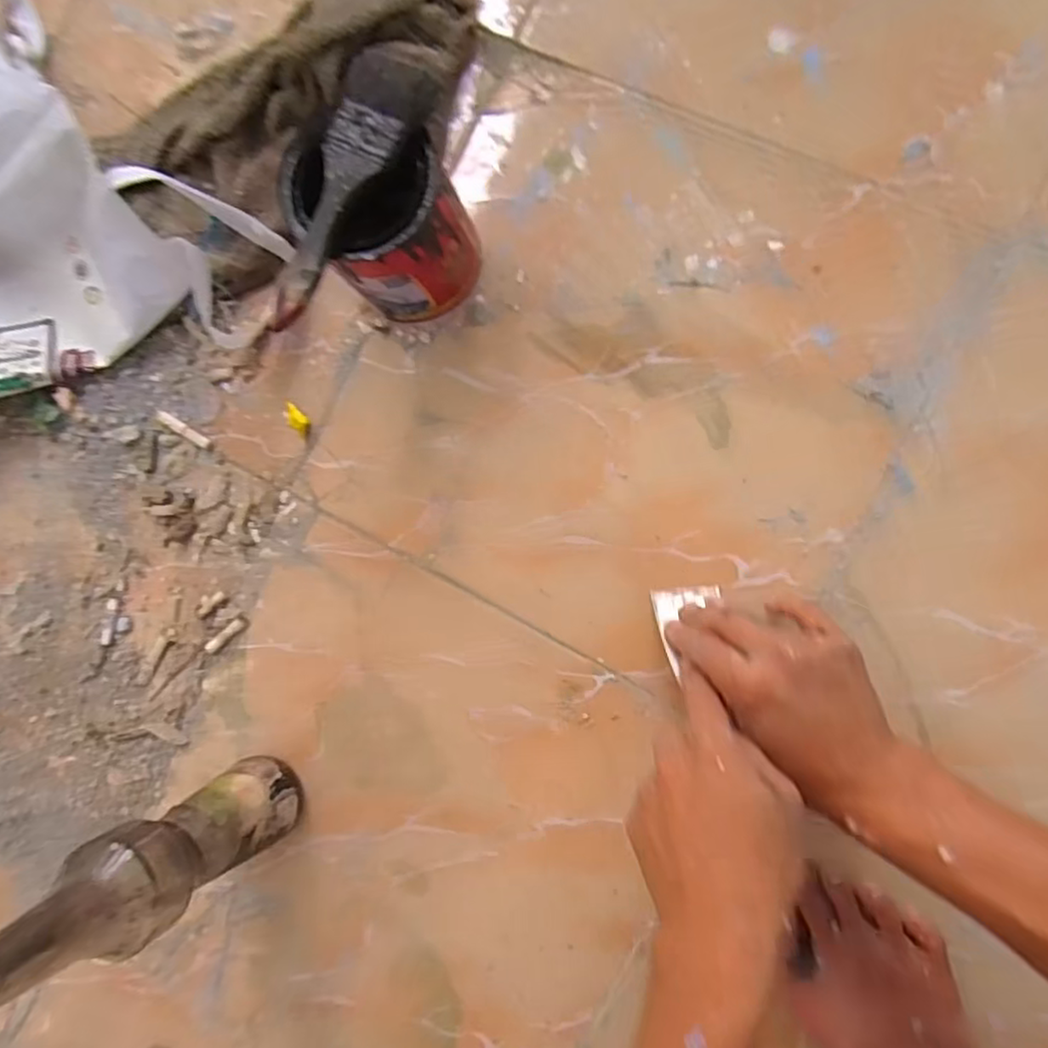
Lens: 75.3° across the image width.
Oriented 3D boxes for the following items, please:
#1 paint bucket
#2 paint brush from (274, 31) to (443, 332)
[{"bbox_3d":[-0.092,-0.204,0.480,0.100,0.129,0.088,-15,85,8],"label":"paint bucket"},{"bbox_3d":[-0.103,-0.206,0.416,0.055,0.013,0.181,19,90,10],"label":"paint brush"}]

